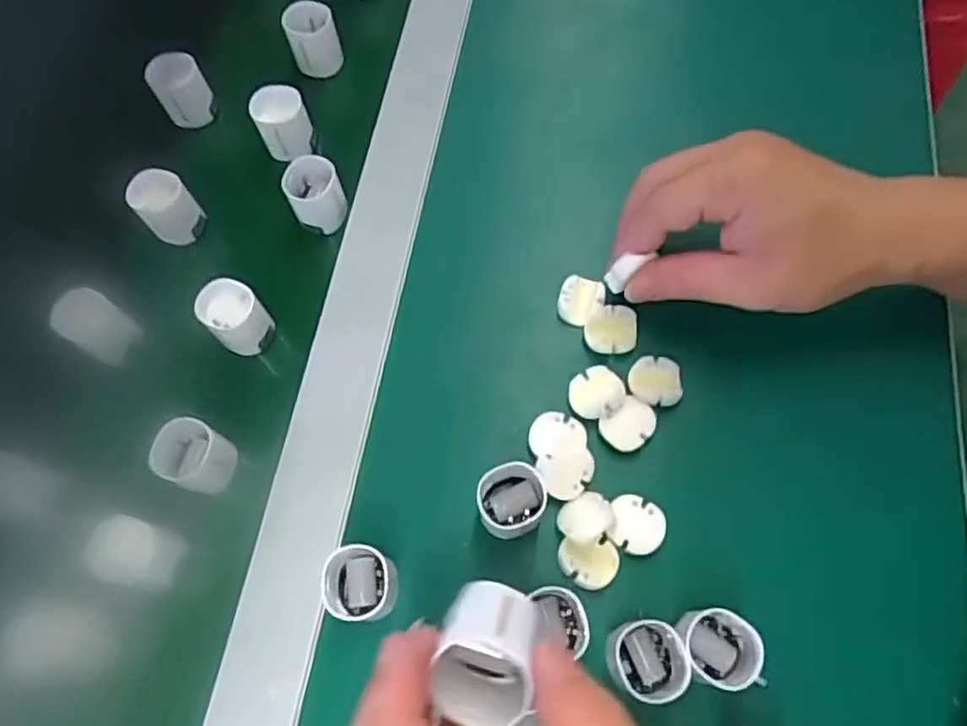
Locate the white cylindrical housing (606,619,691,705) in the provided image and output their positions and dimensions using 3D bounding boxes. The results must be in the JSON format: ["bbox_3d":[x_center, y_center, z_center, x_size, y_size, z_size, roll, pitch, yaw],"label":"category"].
[{"bbox_3d":[0.069,0.126,0.285,0.029,0.028,0.031,-1,67,2],"label":"white cylindrical housing"}]

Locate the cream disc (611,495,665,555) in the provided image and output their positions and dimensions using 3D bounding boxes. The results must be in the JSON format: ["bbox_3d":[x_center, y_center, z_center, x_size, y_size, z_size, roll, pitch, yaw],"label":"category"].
[{"bbox_3d":[0.073,0.076,0.317,0.025,0.005,0.026,-1,67,2],"label":"cream disc"}]

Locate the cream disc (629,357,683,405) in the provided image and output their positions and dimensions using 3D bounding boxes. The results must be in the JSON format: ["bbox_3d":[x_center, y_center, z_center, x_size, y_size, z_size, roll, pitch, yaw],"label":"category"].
[{"bbox_3d":[0.088,0.008,0.341,0.026,0.004,0.025,-1,67,2],"label":"cream disc"}]

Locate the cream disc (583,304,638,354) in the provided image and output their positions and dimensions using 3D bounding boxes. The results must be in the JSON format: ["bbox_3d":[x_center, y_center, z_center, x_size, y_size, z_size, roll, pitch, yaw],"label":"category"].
[{"bbox_3d":[0.067,-0.019,0.350,0.026,0.008,0.022,15,68,9],"label":"cream disc"}]

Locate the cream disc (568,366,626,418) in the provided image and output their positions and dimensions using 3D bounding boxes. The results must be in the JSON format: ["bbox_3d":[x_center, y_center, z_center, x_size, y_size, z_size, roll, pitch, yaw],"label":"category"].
[{"bbox_3d":[0.057,0.014,0.339,0.028,0.004,0.024,-25,68,-8],"label":"cream disc"}]

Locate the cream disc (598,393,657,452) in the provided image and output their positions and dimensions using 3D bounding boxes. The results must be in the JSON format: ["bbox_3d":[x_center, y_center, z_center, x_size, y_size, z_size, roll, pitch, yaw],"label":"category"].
[{"bbox_3d":[0.073,0.030,0.335,0.028,0.005,0.021,-40,71,-13],"label":"cream disc"}]

